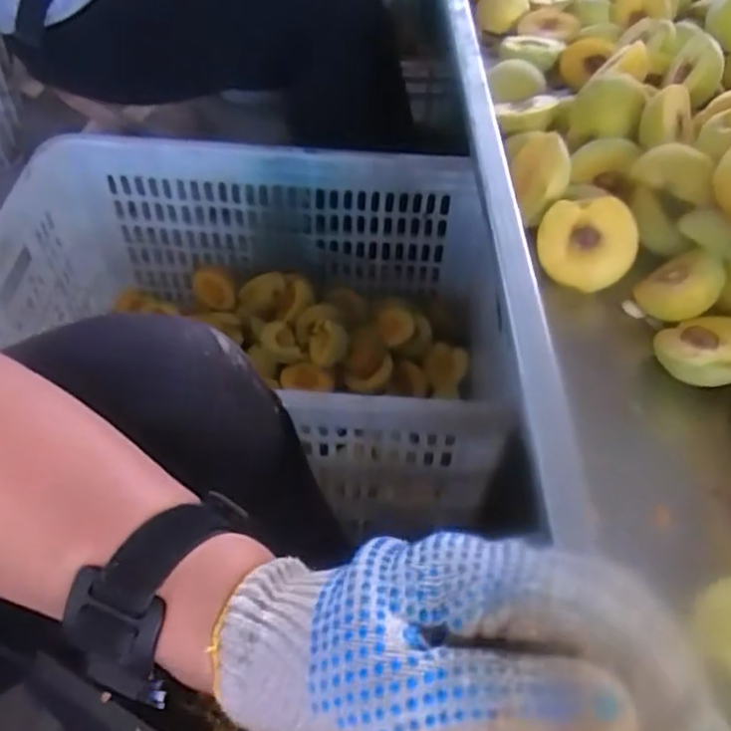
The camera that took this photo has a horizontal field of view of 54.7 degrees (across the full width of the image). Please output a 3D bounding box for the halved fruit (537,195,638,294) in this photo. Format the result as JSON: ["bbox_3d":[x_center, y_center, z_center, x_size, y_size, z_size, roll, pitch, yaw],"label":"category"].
[{"bbox_3d":[0.157,-0.086,0.499,0.068,0.063,0.023,-8,6,35],"label":"halved fruit"}]

